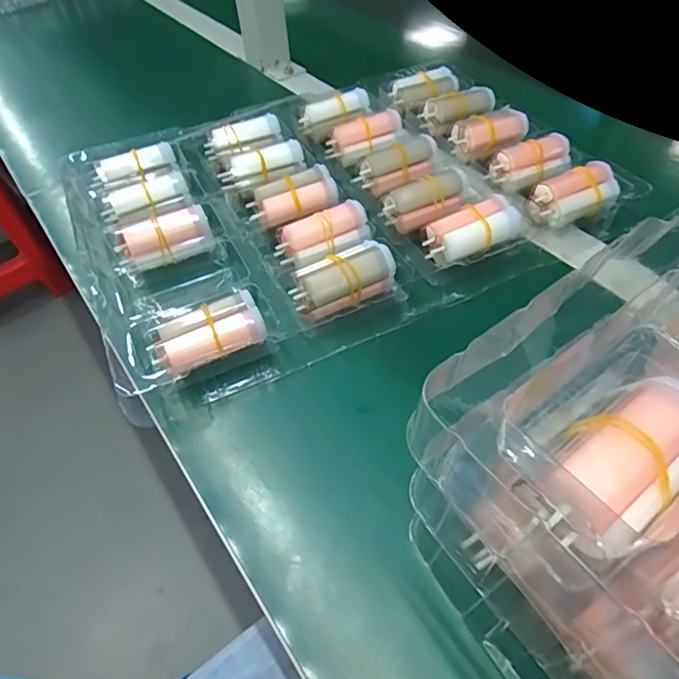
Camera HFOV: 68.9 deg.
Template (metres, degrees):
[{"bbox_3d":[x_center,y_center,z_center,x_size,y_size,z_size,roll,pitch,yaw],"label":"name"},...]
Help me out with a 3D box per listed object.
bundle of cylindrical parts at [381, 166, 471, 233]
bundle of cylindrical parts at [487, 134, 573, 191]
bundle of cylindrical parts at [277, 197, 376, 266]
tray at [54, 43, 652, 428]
[{"bbox_3d":[0.068,-0.105,0.377,0.068,0.023,0.030,-21,53,-14],"label":"bundle of cylindrical parts"},{"bbox_3d":[0.160,-0.144,0.405,0.065,0.023,0.034,-20,53,-13],"label":"bundle of cylindrical parts"},{"bbox_3d":[-0.011,-0.072,0.356,0.068,0.030,0.027,-22,53,-14],"label":"bundle of cylindrical parts"},{"bbox_3d":[-0.012,-0.132,0.393,0.390,0.033,0.293,-21,53,-14],"label":"tray"}]

